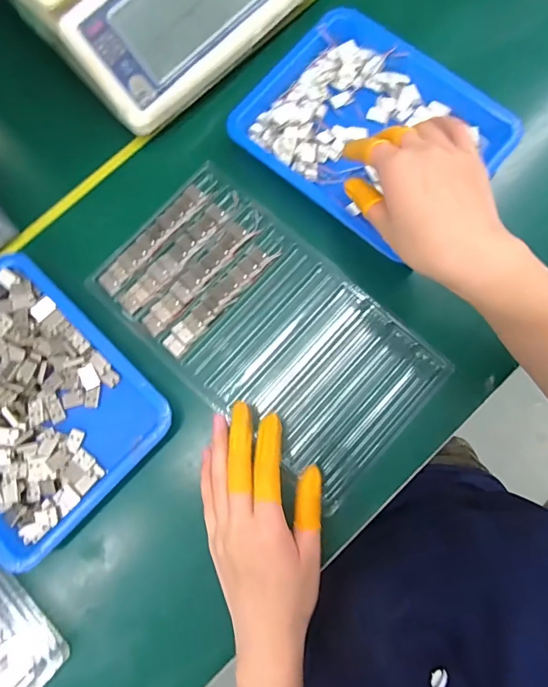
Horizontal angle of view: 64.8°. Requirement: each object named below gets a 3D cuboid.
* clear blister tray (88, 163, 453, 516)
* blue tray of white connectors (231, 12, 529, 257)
[{"bbox_3d":[-0.008,-0.017,0.377,0.291,0.019,0.153,43,81,7],"label":"clear blister tray"},{"bbox_3d":[0.083,-0.194,0.391,0.208,0.032,0.169,44,81,7],"label":"blue tray of white connectors"}]

